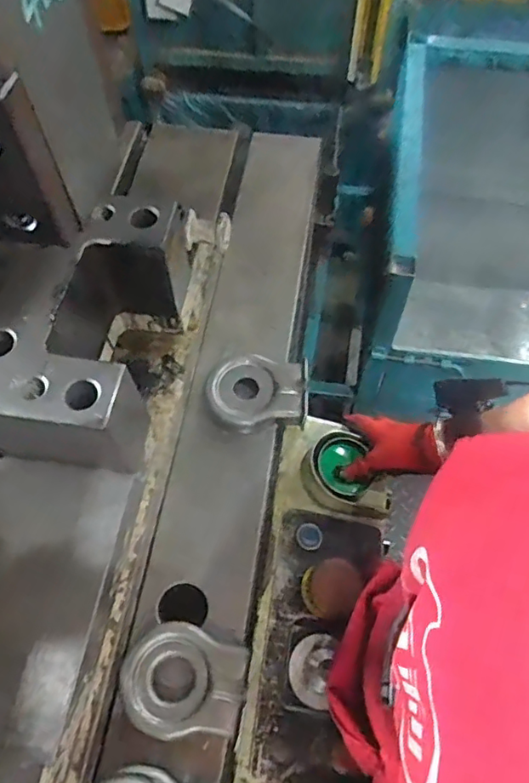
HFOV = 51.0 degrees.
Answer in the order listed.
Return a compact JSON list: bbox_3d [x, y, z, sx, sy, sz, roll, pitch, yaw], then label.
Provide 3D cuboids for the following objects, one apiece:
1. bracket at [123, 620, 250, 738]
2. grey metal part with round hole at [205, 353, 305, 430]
[{"bbox_3d":[-0.075,0.273,0.527,0.116,0.015,0.091,3,61,3],"label":"bracket"},{"bbox_3d":[-0.010,0.003,0.689,0.125,0.055,0.097,2,61,3],"label":"grey metal part with round hole"}]

